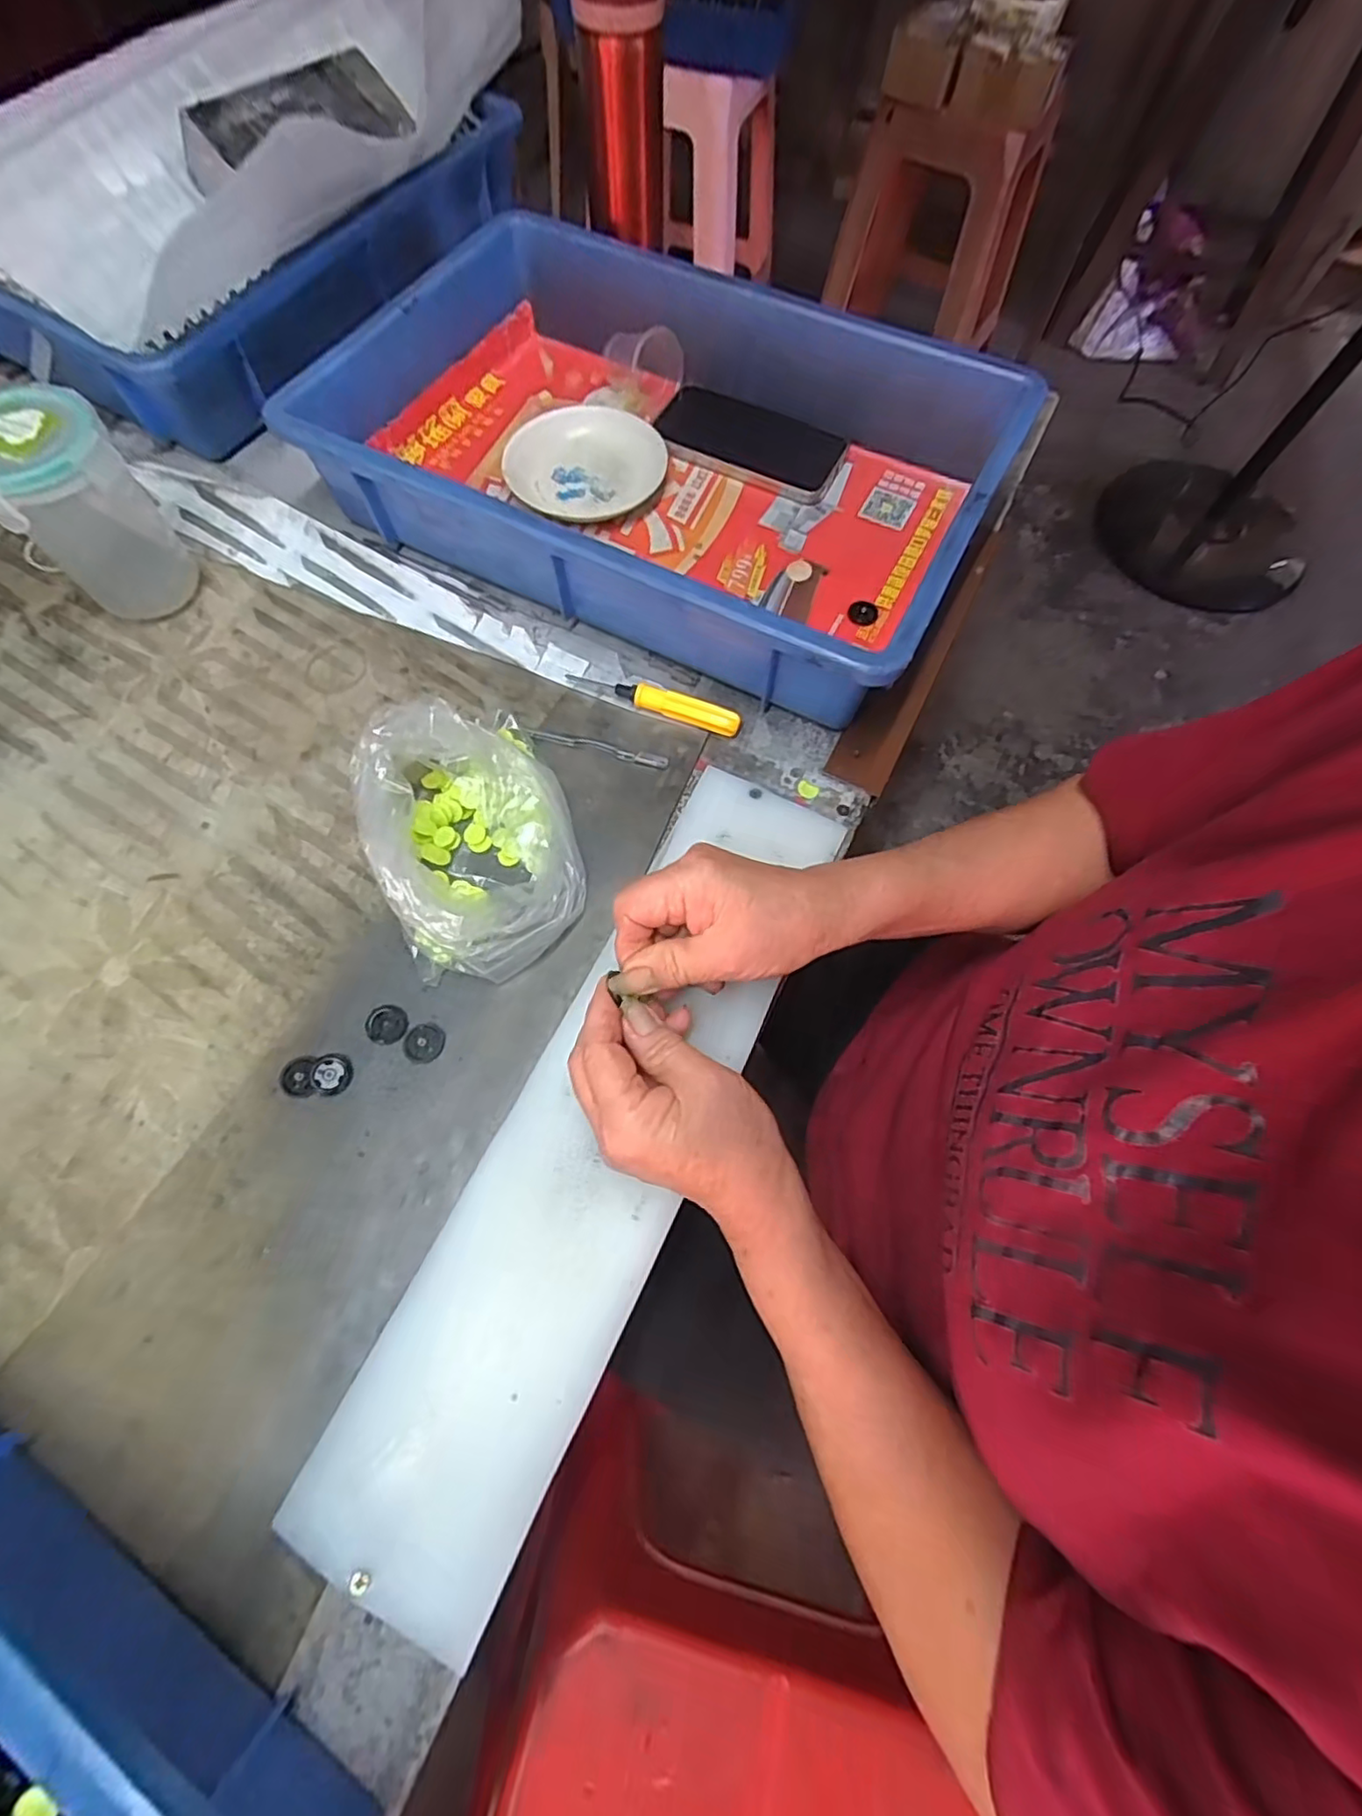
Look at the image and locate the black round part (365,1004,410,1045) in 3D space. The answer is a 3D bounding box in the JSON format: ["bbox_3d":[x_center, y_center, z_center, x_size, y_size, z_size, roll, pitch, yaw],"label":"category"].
[{"bbox_3d":[-0.154,0.061,0.339,0.021,0.004,0.020,1,67,-2],"label":"black round part"}]

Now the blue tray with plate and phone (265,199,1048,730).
[{"bbox_3d":[-0.010,-0.323,0.464,0.438,0.089,0.295,27,69,9],"label":"blue tray with plate and phone"}]

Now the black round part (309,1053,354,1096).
[{"bbox_3d":[-0.178,0.084,0.328,0.019,0.004,0.020,1,67,-2],"label":"black round part"}]

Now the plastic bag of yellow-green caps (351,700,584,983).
[{"bbox_3d":[-0.114,-0.046,0.352,0.103,0.059,0.163,-18,69,-9],"label":"plastic bag of yellow-green caps"}]

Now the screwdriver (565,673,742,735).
[{"bbox_3d":[-0.017,-0.136,0.420,0.116,0.017,0.015,19,68,6],"label":"screwdriver"}]

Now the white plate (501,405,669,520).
[{"bbox_3d":[-0.074,-0.342,0.499,0.119,0.024,0.119,1,67,-2],"label":"white plate"}]

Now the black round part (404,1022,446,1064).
[{"bbox_3d":[-0.134,0.070,0.335,0.019,0.005,0.019,1,67,-2],"label":"black round part"}]

